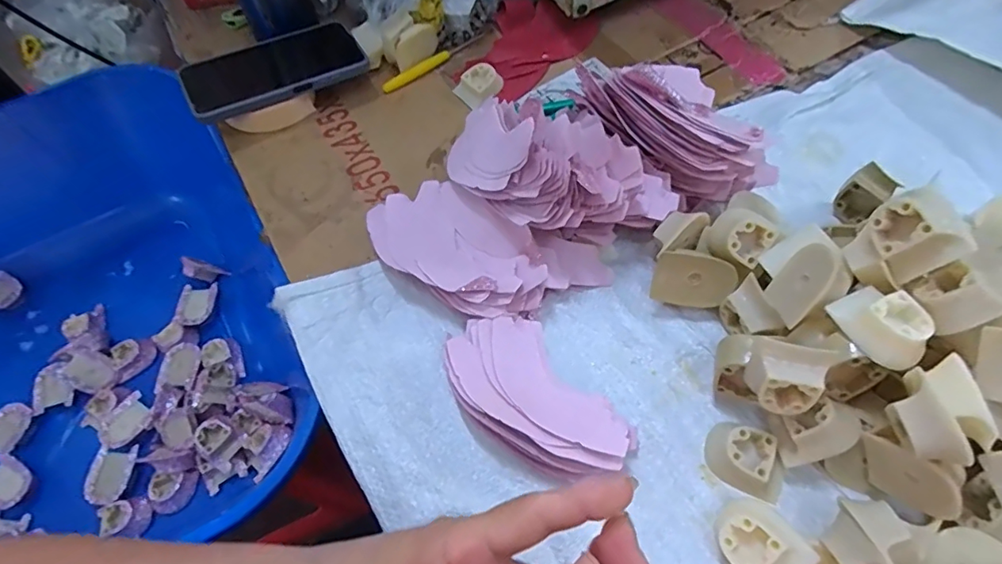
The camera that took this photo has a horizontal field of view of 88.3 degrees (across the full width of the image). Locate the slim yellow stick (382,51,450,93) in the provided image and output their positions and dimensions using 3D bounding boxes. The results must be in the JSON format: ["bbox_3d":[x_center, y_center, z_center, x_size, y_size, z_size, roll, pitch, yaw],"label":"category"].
[{"bbox_3d":[-0.086,-0.217,0.532,0.081,0.007,0.011,-36,65,-16],"label":"slim yellow stick"}]

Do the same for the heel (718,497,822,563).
[{"bbox_3d":[0.150,0.154,0.301,0.039,0.032,0.051,-27,63,-12],"label":"heel"}]

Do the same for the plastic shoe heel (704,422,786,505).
[{"bbox_3d":[0.159,0.114,0.332,0.047,0.017,0.039,23,65,14],"label":"plastic shoe heel"}]

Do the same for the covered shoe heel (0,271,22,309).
[{"bbox_3d":[-0.644,0.013,0.662,0.043,0.020,0.047,32,67,17],"label":"covered shoe heel"}]

